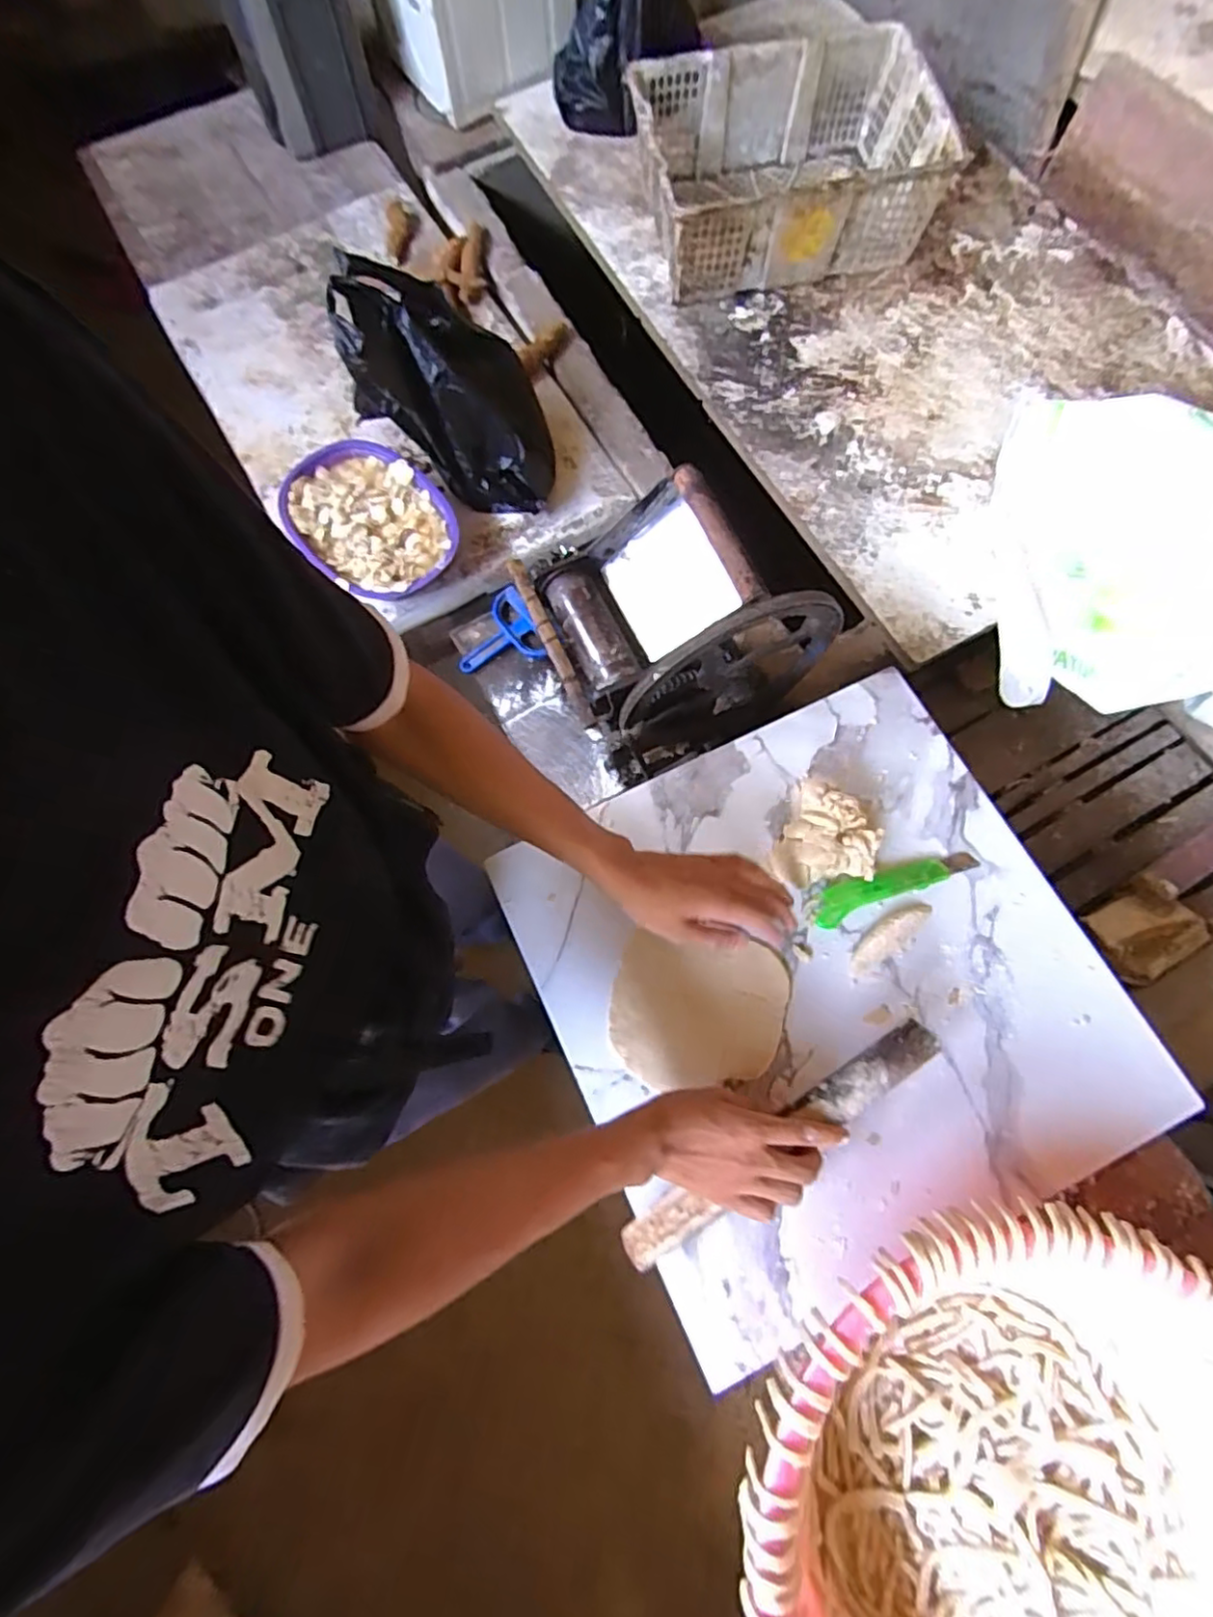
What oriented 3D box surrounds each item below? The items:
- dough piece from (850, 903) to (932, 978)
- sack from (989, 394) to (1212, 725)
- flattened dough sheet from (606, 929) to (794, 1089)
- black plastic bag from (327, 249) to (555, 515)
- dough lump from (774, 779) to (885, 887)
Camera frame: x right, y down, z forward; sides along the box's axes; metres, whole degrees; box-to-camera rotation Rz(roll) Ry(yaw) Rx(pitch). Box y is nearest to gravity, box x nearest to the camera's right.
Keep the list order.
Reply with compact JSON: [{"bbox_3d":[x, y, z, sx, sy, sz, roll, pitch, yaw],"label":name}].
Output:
[{"bbox_3d":[0.272,0.122,0.622,0.098,0.008,0.028,-38,75,-11],"label":"dough piece"},{"bbox_3d":[0.848,-0.289,0.861,0.653,0.210,0.434,24,73,9],"label":"sack"},{"bbox_3d":[0.085,0.194,0.609,0.158,0.009,0.130,8,71,3],"label":"flattened dough sheet"},{"bbox_3d":[-0.225,-0.601,0.948,0.272,0.267,0.163,-1,71,0],"label":"black plastic bag"},{"bbox_3d":[0.218,0.036,0.632,0.087,0.045,0.093,23,73,8],"label":"dough lump"}]

